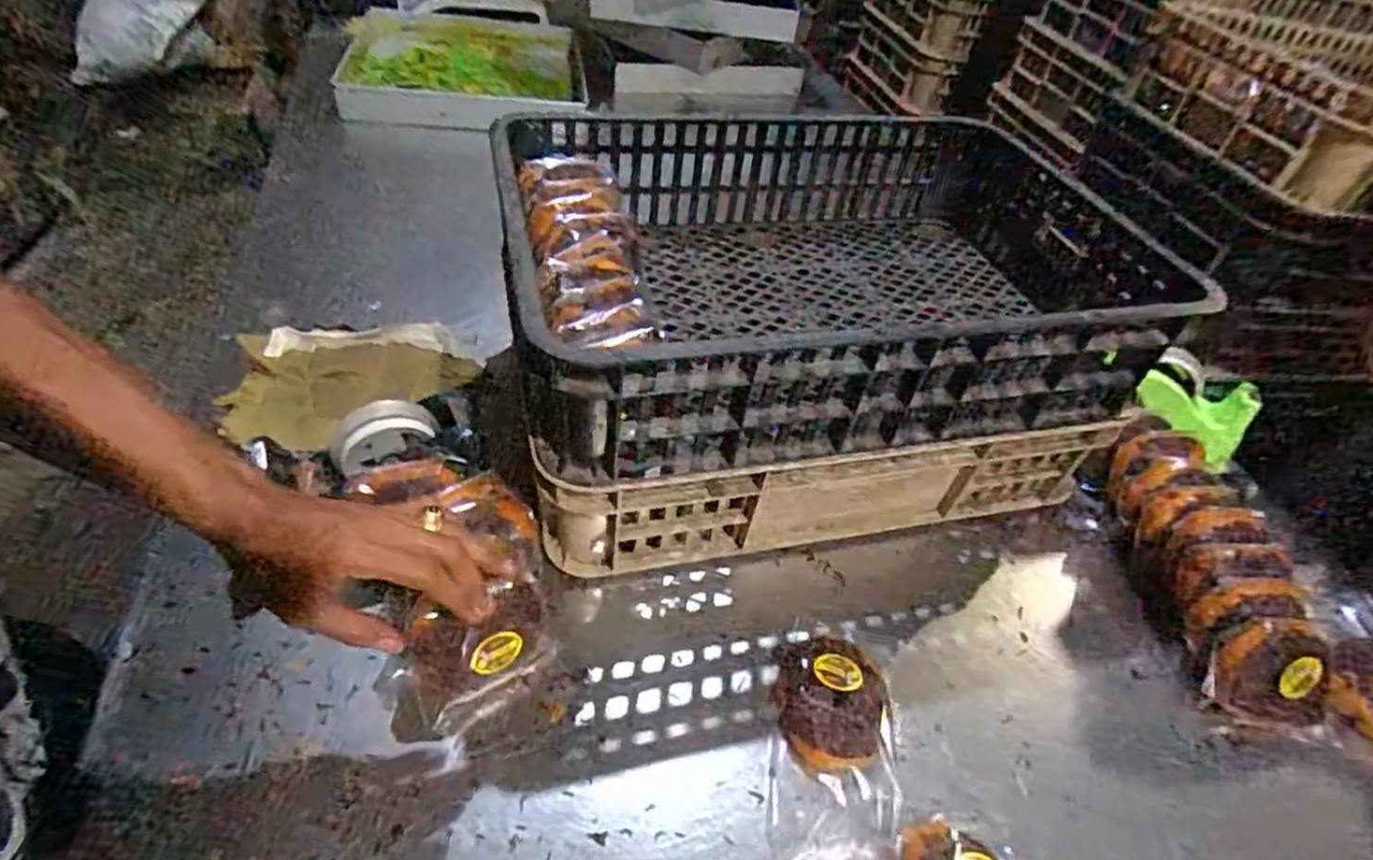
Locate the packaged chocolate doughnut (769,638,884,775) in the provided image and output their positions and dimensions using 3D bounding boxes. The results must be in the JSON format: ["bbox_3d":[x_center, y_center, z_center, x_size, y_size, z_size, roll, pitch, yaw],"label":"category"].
[{"bbox_3d":[0.116,0.225,0.576,0.083,0.034,0.103,19,45,8],"label":"packaged chocolate doughnut"}]

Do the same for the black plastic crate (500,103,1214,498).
[{"bbox_3d":[0.175,-0.174,0.730,0.701,0.139,0.427,-6,47,-17],"label":"black plastic crate"}]

